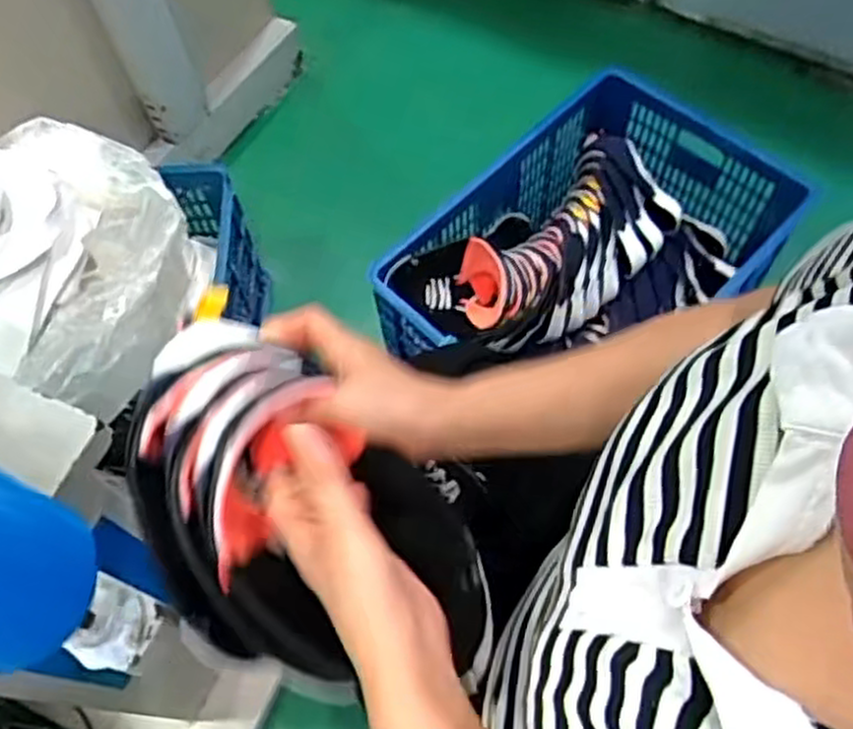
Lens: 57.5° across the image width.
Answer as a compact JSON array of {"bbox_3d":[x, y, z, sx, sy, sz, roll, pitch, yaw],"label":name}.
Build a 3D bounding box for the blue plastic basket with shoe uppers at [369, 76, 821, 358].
[{"bbox_3d":[0.260,-0.162,1.270,0.422,0.224,0.598,40,72,20],"label":"blue plastic basket with shoe uppers"}]

